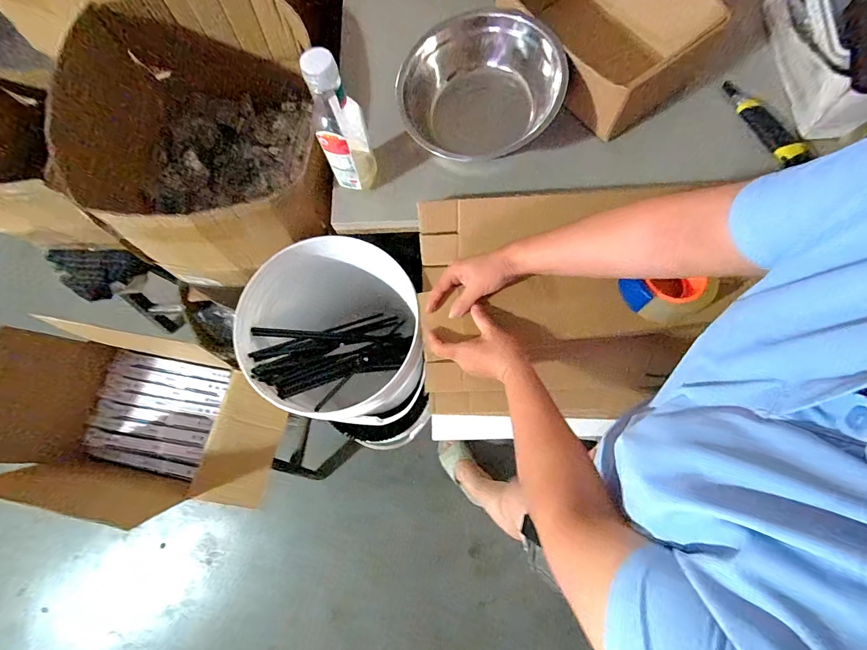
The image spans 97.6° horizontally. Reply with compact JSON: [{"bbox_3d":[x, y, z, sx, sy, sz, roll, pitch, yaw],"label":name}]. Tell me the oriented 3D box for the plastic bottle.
[{"bbox_3d":[-0.129,-0.273,0.522,0.069,0.198,0.068,-15,75,-2],"label":"plastic bottle"}]

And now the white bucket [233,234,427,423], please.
[{"bbox_3d":[-0.175,0.037,0.758,0.283,0.340,0.311,-1,75,2],"label":"white bucket"}]

